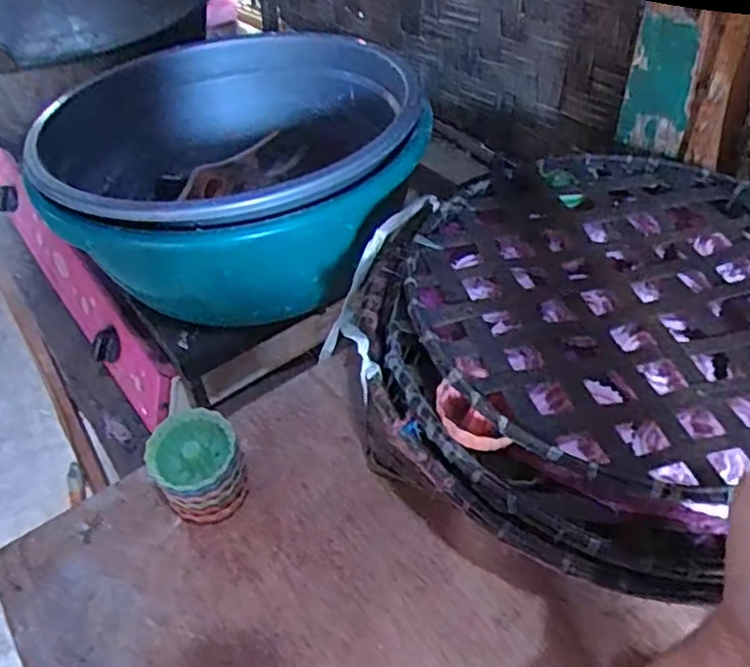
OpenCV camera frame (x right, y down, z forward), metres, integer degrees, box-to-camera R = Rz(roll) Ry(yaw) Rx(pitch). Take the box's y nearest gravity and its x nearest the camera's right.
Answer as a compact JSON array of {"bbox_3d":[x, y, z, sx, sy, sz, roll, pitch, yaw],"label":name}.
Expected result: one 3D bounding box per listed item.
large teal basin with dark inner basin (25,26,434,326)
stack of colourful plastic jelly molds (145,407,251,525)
[{"bbox_3d":[-0.154,-0.185,0.771,0.416,0.174,0.435,-3,46,3],"label":"large teal basin with dark inner basin"},{"bbox_3d":[-0.129,0.105,0.490,0.064,0.080,0.063,-23,48,-16],"label":"stack of colourful plastic jelly molds"}]

